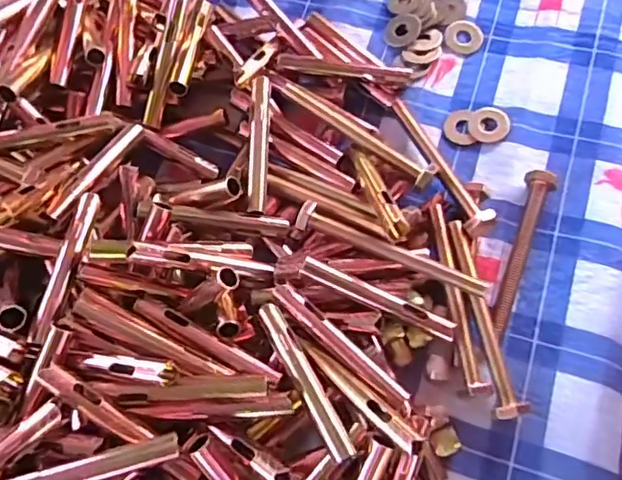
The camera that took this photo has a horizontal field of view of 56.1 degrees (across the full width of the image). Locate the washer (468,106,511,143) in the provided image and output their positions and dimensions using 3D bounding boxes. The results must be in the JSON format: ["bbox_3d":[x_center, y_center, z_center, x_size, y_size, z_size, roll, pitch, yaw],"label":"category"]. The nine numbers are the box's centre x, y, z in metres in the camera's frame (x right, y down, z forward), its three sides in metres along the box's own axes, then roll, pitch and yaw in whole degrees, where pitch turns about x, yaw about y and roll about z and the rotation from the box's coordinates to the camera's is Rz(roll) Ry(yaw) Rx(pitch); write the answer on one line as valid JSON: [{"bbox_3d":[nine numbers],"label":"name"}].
[{"bbox_3d":[0.111,-0.072,0.362,0.024,0.005,0.025,16,68,13],"label":"washer"}]

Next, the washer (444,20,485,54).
[{"bbox_3d":[0.103,-0.138,0.391,0.025,0.004,0.025,10,67,10],"label":"washer"}]

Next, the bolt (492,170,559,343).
[{"bbox_3d":[0.116,0.007,0.321,0.015,0.021,0.098,17,69,13],"label":"bolt"}]

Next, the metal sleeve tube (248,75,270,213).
[{"bbox_3d":[-0.031,-0.057,0.348,0.011,0.007,0.081,1,85,3],"label":"metal sleeve tube"}]

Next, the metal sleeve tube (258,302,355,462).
[{"bbox_3d":[-0.004,0.066,0.278,0.011,0.011,0.082,-27,66,-7],"label":"metal sleeve tube"}]

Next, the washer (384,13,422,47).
[{"bbox_3d":[0.062,-0.143,0.398,0.024,0.004,0.025,21,85,28],"label":"washer"}]

